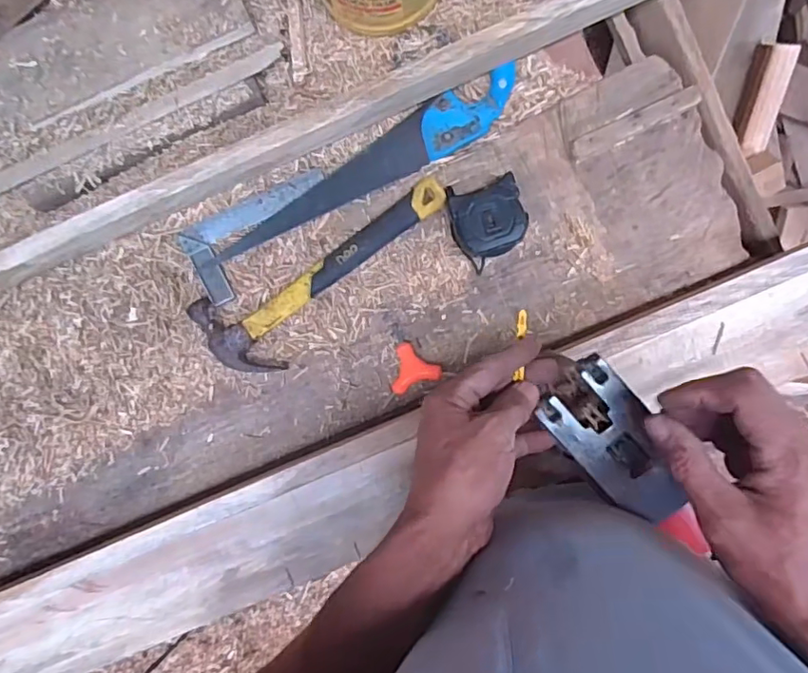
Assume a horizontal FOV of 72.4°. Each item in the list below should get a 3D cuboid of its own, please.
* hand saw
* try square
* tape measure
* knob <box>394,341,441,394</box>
[{"bbox_3d":[-0.039,-0.214,0.677,0.395,0.020,0.074,-27,84,3],"label":"hand saw"},{"bbox_3d":[-0.170,-0.123,0.669,0.186,0.019,0.094,-29,83,3],"label":"try square"},{"bbox_3d":[0.099,-0.132,0.644,0.086,0.042,0.096,-10,85,5],"label":"tape measure"},{"bbox_3d":[0.016,0.039,0.651,0.054,0.011,0.059,7,86,6],"label":"knob"}]

